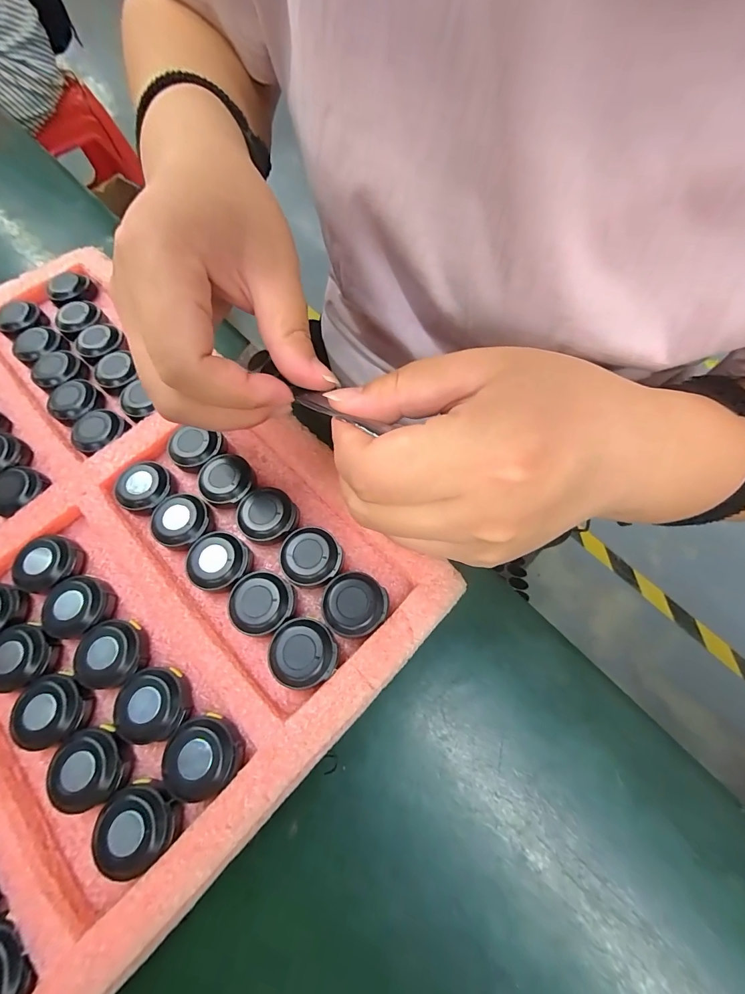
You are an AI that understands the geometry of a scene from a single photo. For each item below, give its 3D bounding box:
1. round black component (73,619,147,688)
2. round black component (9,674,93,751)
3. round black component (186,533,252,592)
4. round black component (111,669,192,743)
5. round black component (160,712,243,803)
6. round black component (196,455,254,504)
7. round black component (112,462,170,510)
[{"bbox_3d":[-0.122,0.073,0.180,0.027,0.013,0.030,-28,68,-9],"label":"round black component"},{"bbox_3d":[-0.142,0.094,0.171,0.028,0.012,0.028,-1,67,3],"label":"round black component"},{"bbox_3d":[-0.077,0.032,0.193,0.030,0.009,0.027,9,68,7],"label":"round black component"},{"bbox_3d":[-0.098,0.092,0.171,0.030,0.012,0.029,-1,67,3],"label":"round black component"},{"bbox_3d":[-0.072,0.109,0.161,0.029,0.012,0.029,-1,67,3],"label":"round black component"},{"bbox_3d":[-0.080,-0.010,0.212,0.029,0.009,0.026,-4,67,2],"label":"round black component"},{"bbox_3d":[-0.127,-0.006,0.212,0.030,0.008,0.026,0,67,3],"label":"round black component"}]

